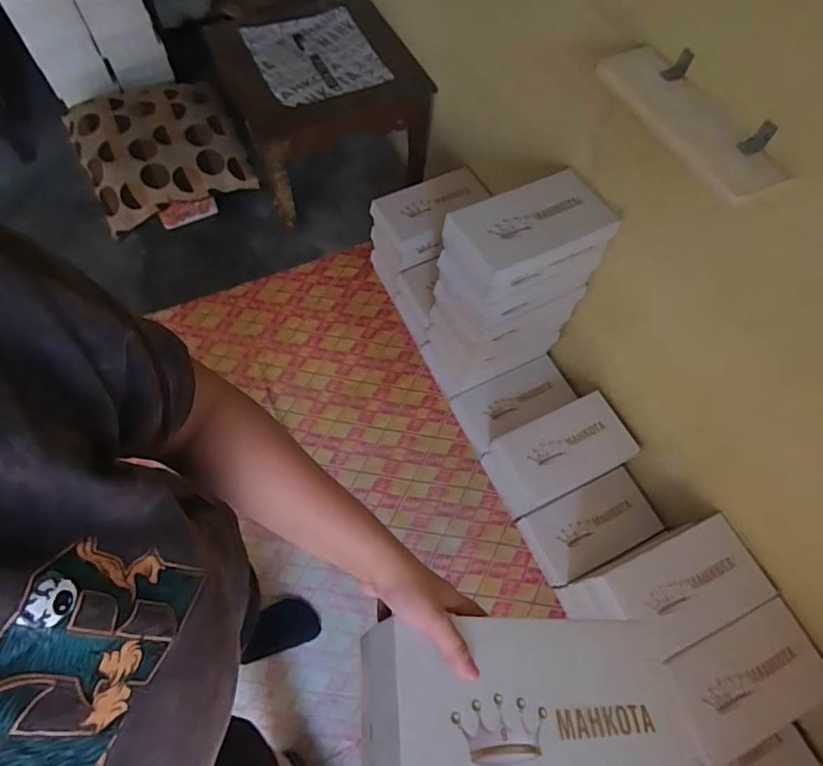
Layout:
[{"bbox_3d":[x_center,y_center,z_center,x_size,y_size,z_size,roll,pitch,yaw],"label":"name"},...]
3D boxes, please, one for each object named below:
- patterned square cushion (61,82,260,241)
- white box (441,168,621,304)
[{"bbox_3d":[-0.684,-0.642,1.436,0.405,0.172,0.372,-23,67,-14],"label":"patterned square cushion"},{"bbox_3d":[0.229,-0.298,1.018,0.293,0.099,0.184,-24,68,-15],"label":"white box"}]

